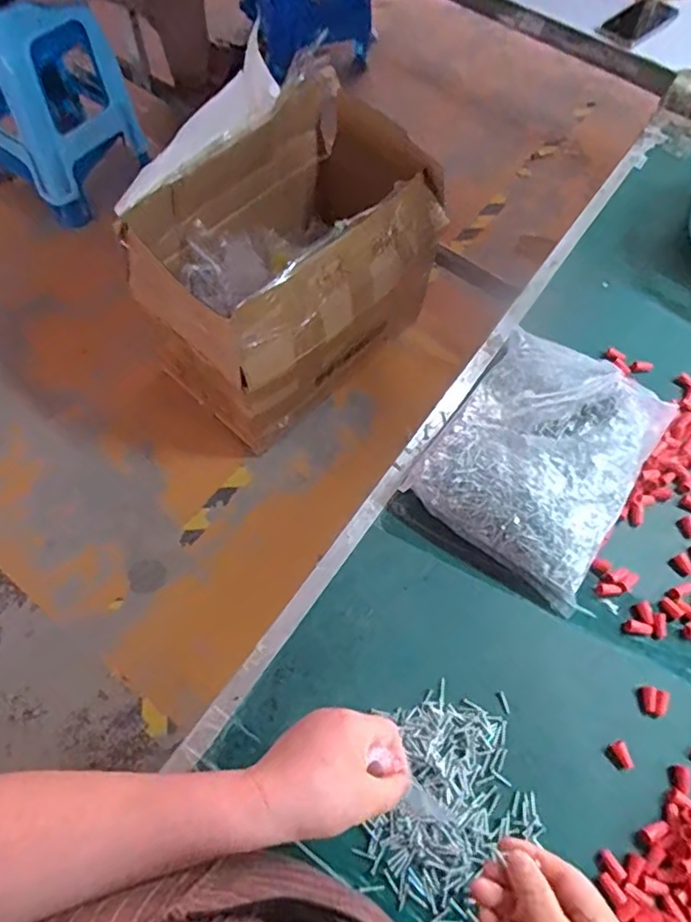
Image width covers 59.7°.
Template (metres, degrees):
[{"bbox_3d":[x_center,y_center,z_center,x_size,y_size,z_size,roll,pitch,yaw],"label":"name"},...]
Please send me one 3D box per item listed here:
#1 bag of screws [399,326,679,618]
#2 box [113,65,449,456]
[{"bbox_3d":[0.210,-0.016,0.635,0.201,0.074,0.257,34,67,14],"label":"bag of screws"},{"bbox_3d":[-0.106,-0.452,1.418,0.703,0.437,0.439,-40,71,-20],"label":"box"}]

